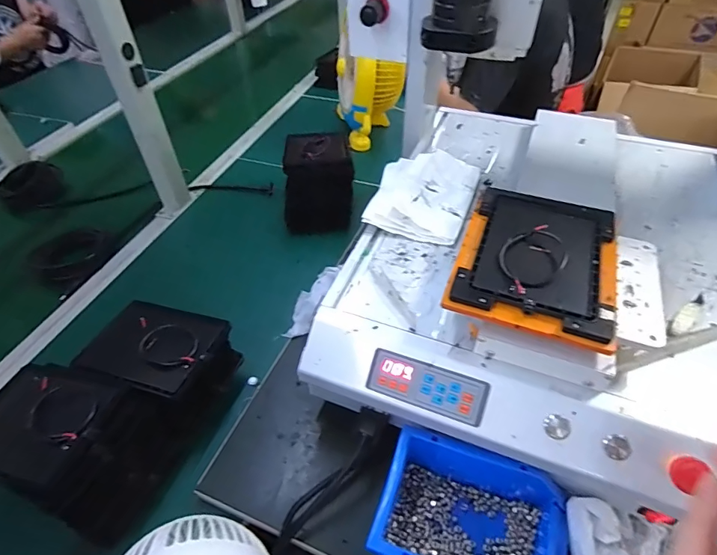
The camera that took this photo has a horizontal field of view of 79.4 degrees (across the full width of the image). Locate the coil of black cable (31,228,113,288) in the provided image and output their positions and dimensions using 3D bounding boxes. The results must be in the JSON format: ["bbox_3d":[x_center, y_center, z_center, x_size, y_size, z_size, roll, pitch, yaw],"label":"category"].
[{"bbox_3d":[-0.498,-0.042,0.755,0.113,0.035,0.118,-1,46,1],"label":"coil of black cable"}]

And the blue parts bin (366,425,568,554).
[{"bbox_3d":[0.112,0.236,0.422,0.172,0.076,0.135,13,48,14],"label":"blue parts bin"}]

